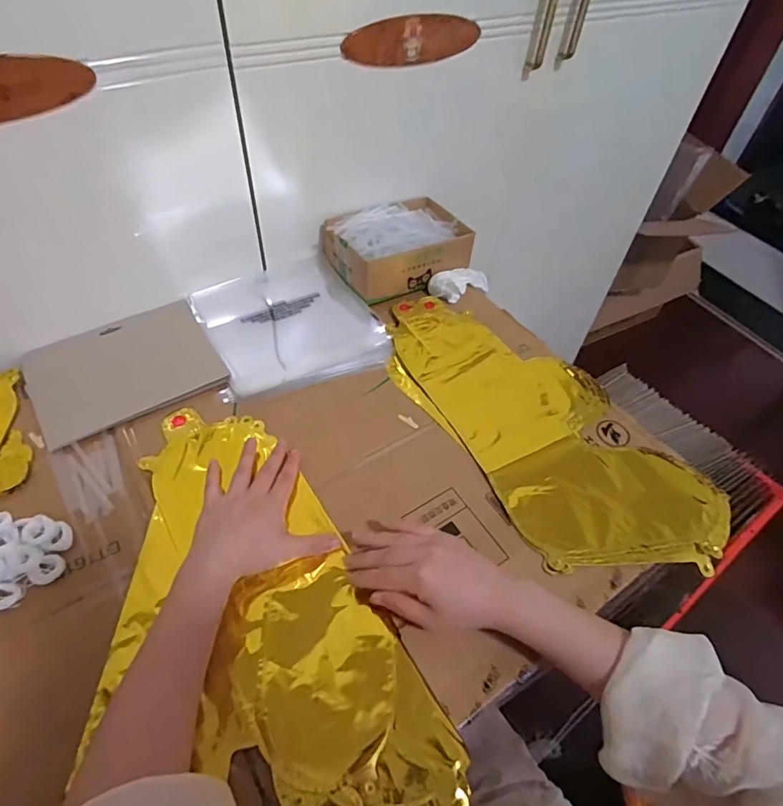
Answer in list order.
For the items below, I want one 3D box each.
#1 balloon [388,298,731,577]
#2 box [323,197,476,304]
[{"bbox_3d":[0.160,0.013,0.571,0.207,0.015,0.426,-25,57,-23],"label":"balloon"},{"bbox_3d":[0.010,-0.230,0.707,0.190,0.070,0.138,-24,56,-22],"label":"box"}]

